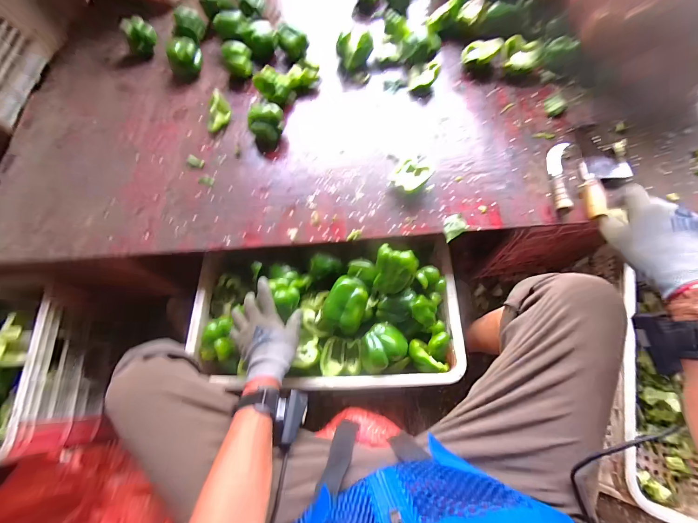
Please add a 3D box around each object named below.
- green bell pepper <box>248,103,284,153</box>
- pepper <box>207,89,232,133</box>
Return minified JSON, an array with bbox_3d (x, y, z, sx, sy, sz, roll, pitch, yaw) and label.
[{"bbox_3d":[-0.175,-0.290,0.644,0.079,0.077,0.073,-19,67,-6],"label":"green bell pepper"},{"bbox_3d":[-0.301,-0.342,0.691,0.049,0.041,0.094,1,81,3],"label":"pepper"}]

